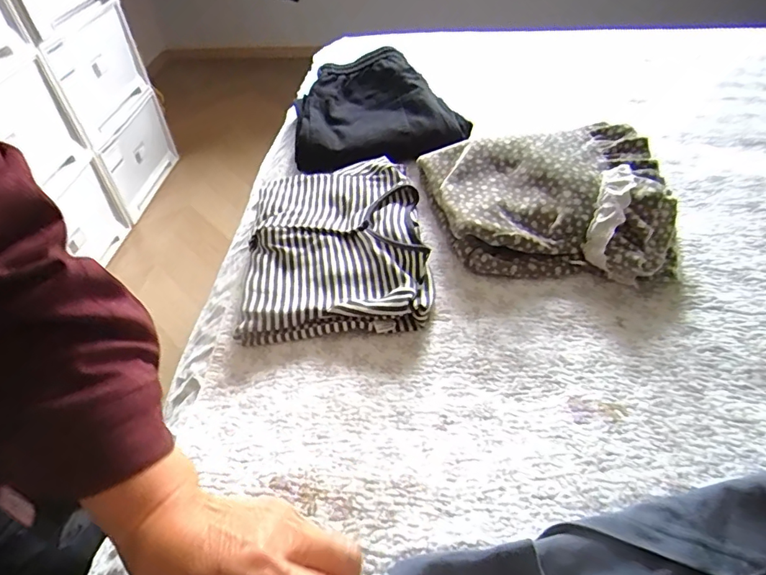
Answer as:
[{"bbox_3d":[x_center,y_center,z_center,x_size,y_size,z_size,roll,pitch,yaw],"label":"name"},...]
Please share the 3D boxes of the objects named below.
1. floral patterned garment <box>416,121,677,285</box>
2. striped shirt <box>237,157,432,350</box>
[{"bbox_3d":[0.209,-0.131,0.623,0.302,0.063,0.291,-1,46,2],"label":"floral patterned garment"},{"bbox_3d":[-0.059,-0.065,0.597,0.213,0.041,0.293,-5,46,-1],"label":"striped shirt"}]

